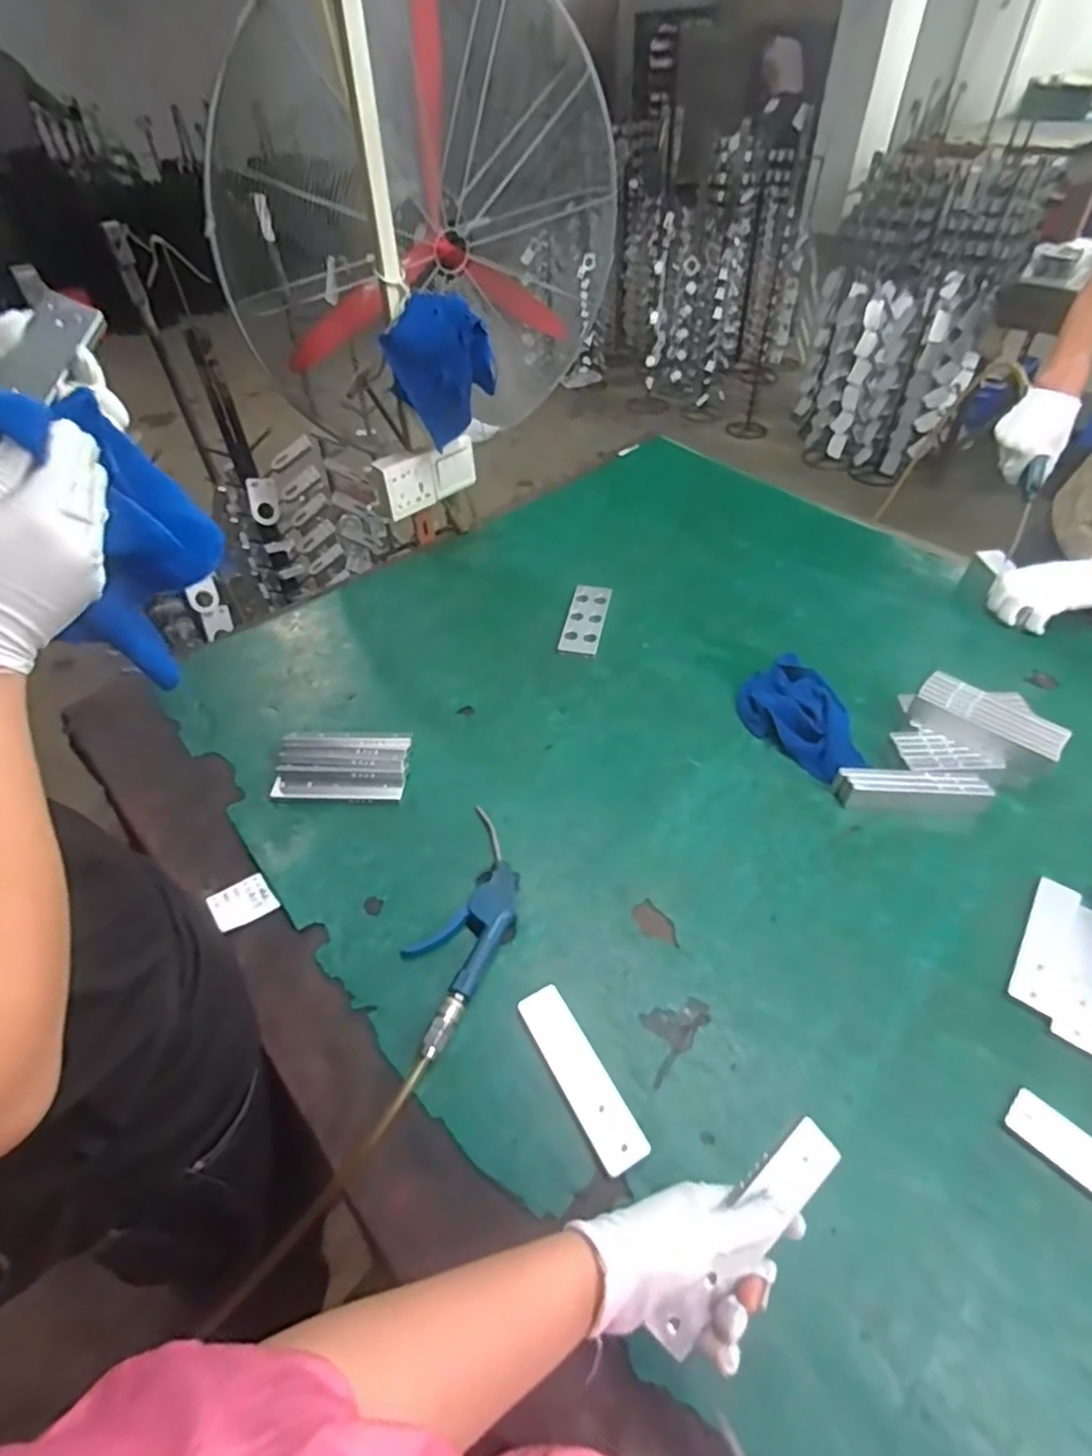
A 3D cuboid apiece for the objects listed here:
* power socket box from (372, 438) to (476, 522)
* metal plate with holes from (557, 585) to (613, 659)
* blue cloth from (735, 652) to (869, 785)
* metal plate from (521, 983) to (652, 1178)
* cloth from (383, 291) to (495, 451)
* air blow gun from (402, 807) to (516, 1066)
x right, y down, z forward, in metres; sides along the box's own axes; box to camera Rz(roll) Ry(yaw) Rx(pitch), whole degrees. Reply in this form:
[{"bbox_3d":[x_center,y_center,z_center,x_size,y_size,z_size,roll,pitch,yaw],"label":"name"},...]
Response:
[{"bbox_3d":[-0.193,-0.415,1.100,0.174,0.087,0.043,-35,55,-28],"label":"power socket box"},{"bbox_3d":[0.063,-0.171,1.044,0.061,0.013,0.164,8,47,11],"label":"metal plate with holes"},{"bbox_3d":[0.330,-0.018,0.876,0.127,0.033,0.210,-17,48,-12],"label":"blue cloth"},{"bbox_3d":[0.030,0.303,0.583,0.044,0.011,0.158,-24,49,-19],"label":"metal plate"},{"bbox_3d":[-0.151,-0.524,0.977,0.152,0.176,0.045,-15,48,-12],"label":"cloth"},{"bbox_3d":[-0.084,0.196,0.684,0.089,0.021,0.260,16,49,18],"label":"air blow gun"}]

